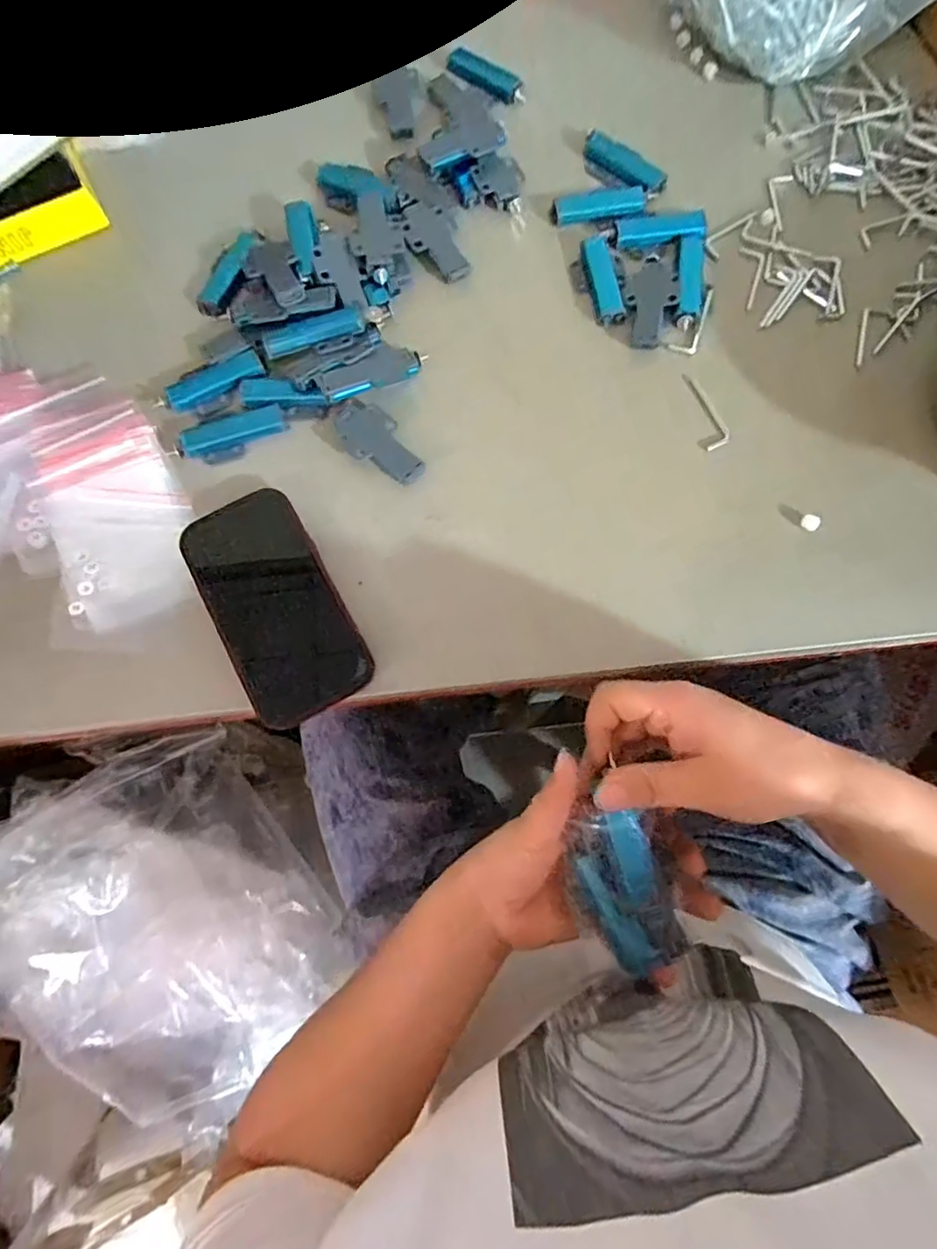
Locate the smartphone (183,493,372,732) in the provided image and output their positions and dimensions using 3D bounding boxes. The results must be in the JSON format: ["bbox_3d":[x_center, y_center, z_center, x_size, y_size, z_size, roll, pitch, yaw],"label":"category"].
[{"bbox_3d":[-0.133,-0.016,0.388,0.080,0.012,0.163,-28,76,-7],"label":"smartphone"}]

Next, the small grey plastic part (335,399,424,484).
[{"bbox_3d":[-0.068,-0.138,0.424,0.085,0.007,0.038,41,79,11],"label":"small grey plastic part"}]

